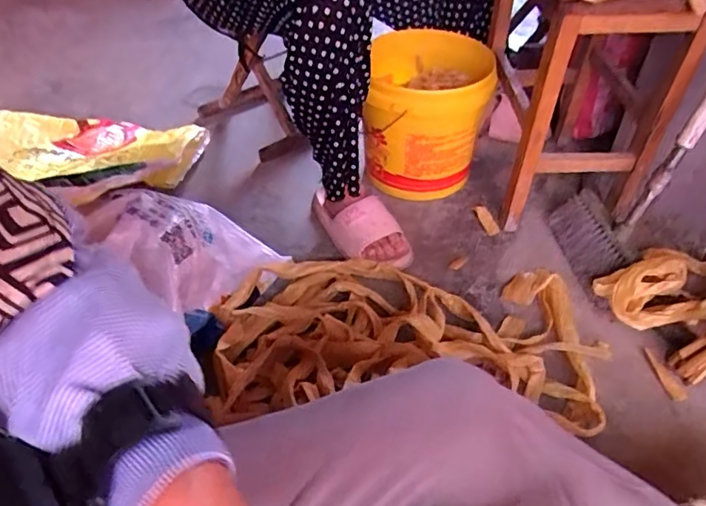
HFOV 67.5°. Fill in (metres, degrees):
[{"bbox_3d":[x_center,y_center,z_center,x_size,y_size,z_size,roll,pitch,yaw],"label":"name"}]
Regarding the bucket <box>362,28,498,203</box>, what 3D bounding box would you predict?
[{"bbox_3d":[0.144,-0.266,1.052,0.223,0.249,0.250,2,44,3],"label":"bucket"}]

